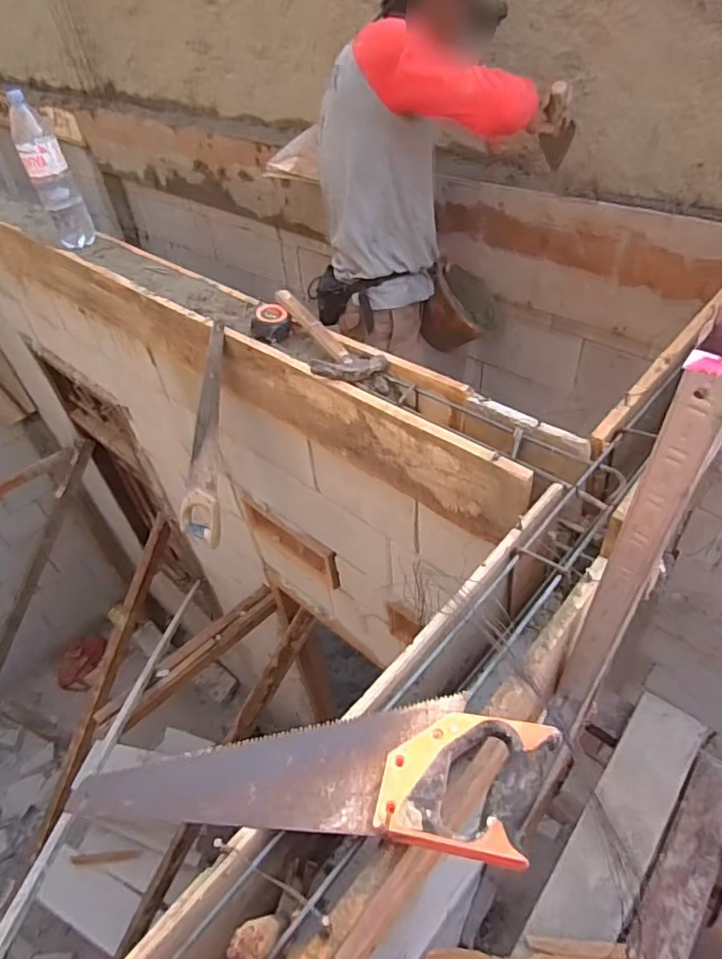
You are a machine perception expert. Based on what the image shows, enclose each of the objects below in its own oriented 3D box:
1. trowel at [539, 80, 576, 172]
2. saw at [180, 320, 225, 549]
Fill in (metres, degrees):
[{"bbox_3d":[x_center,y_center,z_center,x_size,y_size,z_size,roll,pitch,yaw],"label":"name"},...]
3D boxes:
[{"bbox_3d":[0.456,-0.819,1.315,0.072,0.075,0.312,10,5,16],"label":"trowel"},{"bbox_3d":[-0.329,-0.081,1.224,0.136,0.506,0.024,29,31,31],"label":"saw"}]

